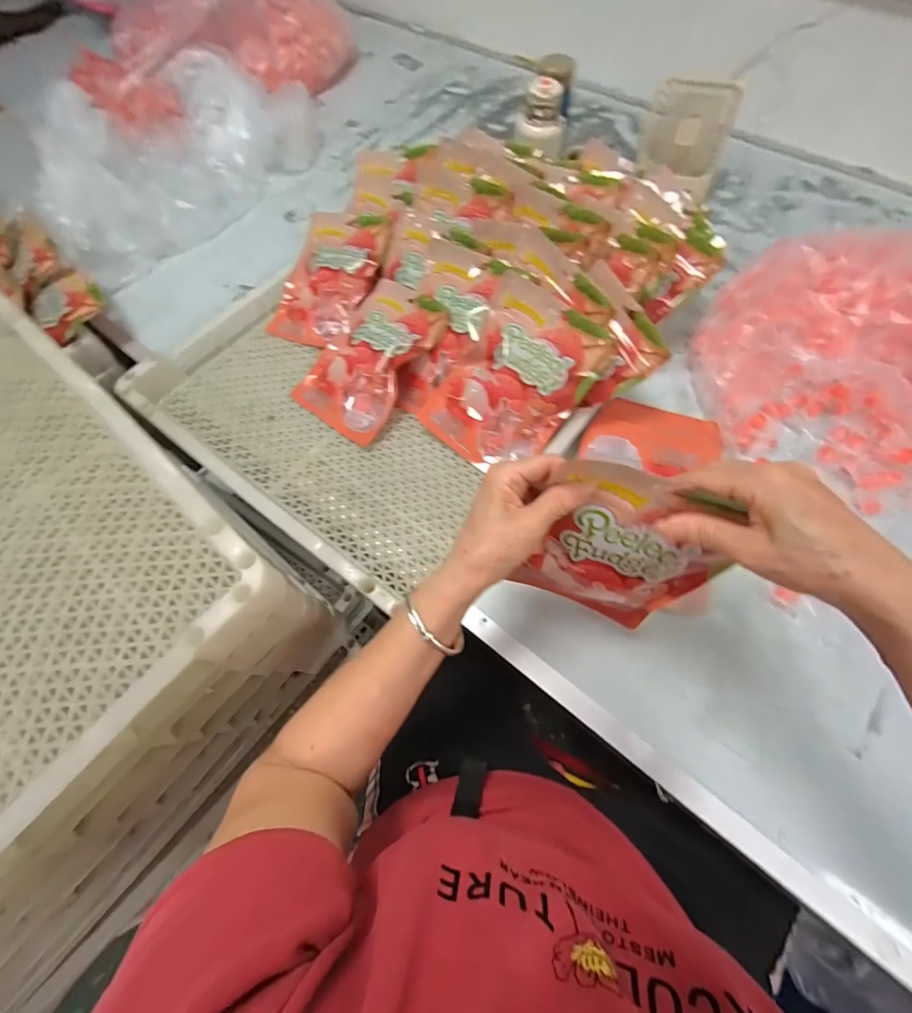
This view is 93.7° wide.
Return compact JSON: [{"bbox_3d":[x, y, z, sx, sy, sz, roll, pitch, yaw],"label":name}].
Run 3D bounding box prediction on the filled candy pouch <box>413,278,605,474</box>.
[{"bbox_3d":[0.068,-0.147,0.520,0.151,0.031,0.204,36,106,2],"label":"filled candy pouch"}]

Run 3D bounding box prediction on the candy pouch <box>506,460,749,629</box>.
[{"bbox_3d":[0.133,0.044,0.361,0.141,0.194,0.036,16,63,10],"label":"candy pouch"}]

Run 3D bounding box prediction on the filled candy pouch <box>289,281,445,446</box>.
[{"bbox_3d":[-0.117,-0.201,0.576,0.150,0.029,0.209,40,94,23],"label":"filled candy pouch"}]

